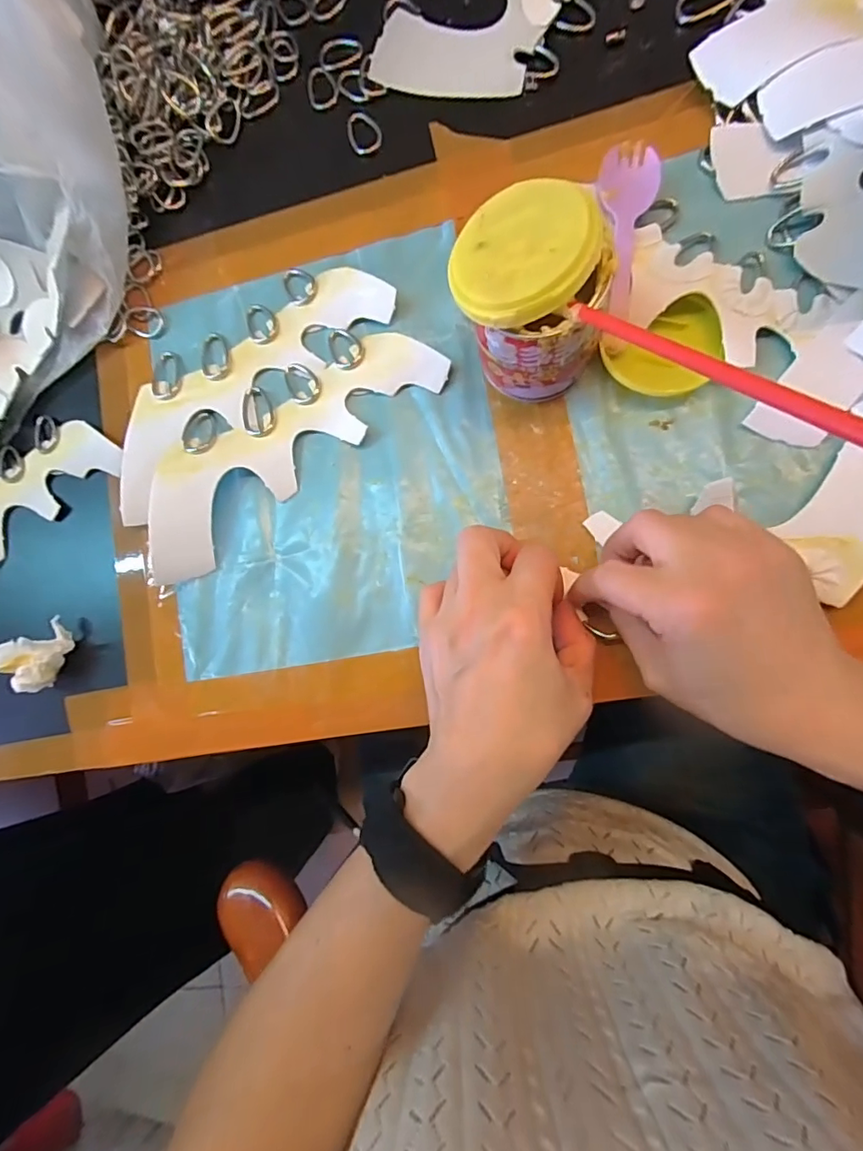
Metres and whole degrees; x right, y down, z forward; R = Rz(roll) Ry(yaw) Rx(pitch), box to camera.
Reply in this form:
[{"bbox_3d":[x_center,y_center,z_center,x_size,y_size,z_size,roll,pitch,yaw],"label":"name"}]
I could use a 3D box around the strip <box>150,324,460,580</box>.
[{"bbox_3d":[-0.095,-0.085,0.315,0.204,0.019,0.079,-36,76,1],"label":"strip"}]

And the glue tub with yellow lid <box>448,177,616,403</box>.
[{"bbox_3d":[0.048,-0.132,0.254,0.065,0.088,0.067,-1,86,10],"label":"glue tub with yellow lid"}]

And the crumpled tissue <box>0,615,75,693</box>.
[{"bbox_3d":[-0.250,0.052,0.332,0.038,0.033,0.036,-35,81,6],"label":"crumpled tissue"}]

